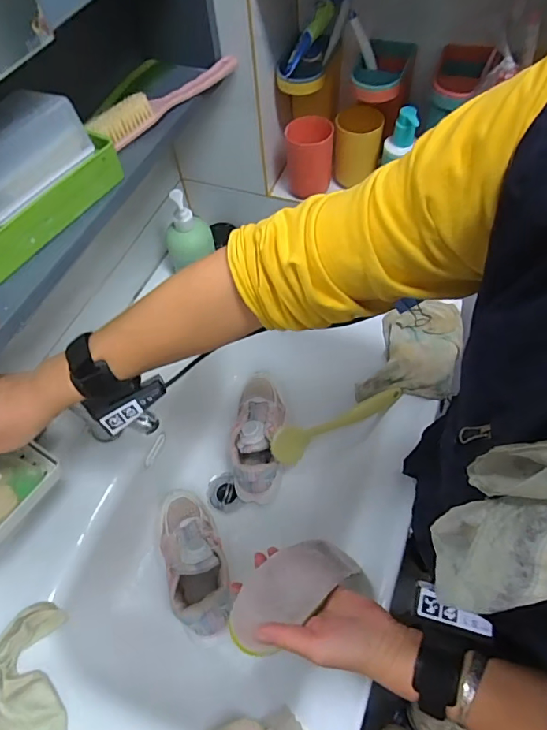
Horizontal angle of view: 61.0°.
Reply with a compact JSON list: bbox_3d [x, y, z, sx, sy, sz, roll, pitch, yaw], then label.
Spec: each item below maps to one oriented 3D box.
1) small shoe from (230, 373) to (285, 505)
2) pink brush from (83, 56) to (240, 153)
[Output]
[{"bbox_3d":[-0.024,0.116,0.759,0.078,0.079,0.196,3,59,6],"label":"small shoe"},{"bbox_3d":[-0.121,-0.314,0.536,0.023,0.033,0.212,32,66,21],"label":"pink brush"}]

